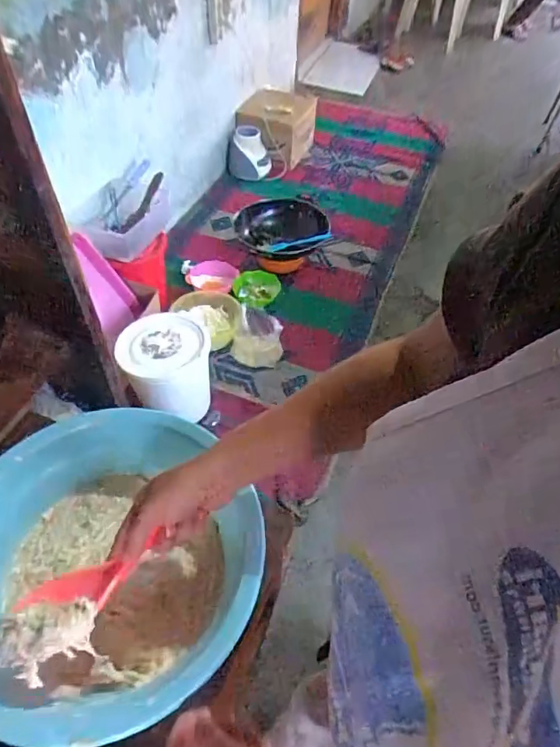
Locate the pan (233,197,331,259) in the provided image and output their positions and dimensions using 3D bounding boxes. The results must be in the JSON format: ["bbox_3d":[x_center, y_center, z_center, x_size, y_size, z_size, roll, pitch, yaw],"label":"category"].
[{"bbox_3d":[0.036,-0.548,1.897,0.382,0.133,0.251,-16,52,-16],"label":"pan"}]

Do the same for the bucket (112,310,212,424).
[{"bbox_3d":[-0.306,-0.027,1.410,0.221,0.278,0.208,1,49,-1],"label":"bucket"}]

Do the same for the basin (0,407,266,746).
[{"bbox_3d":[-0.167,0.178,0.478,0.276,0.096,0.281,1,49,-1],"label":"basin"}]

